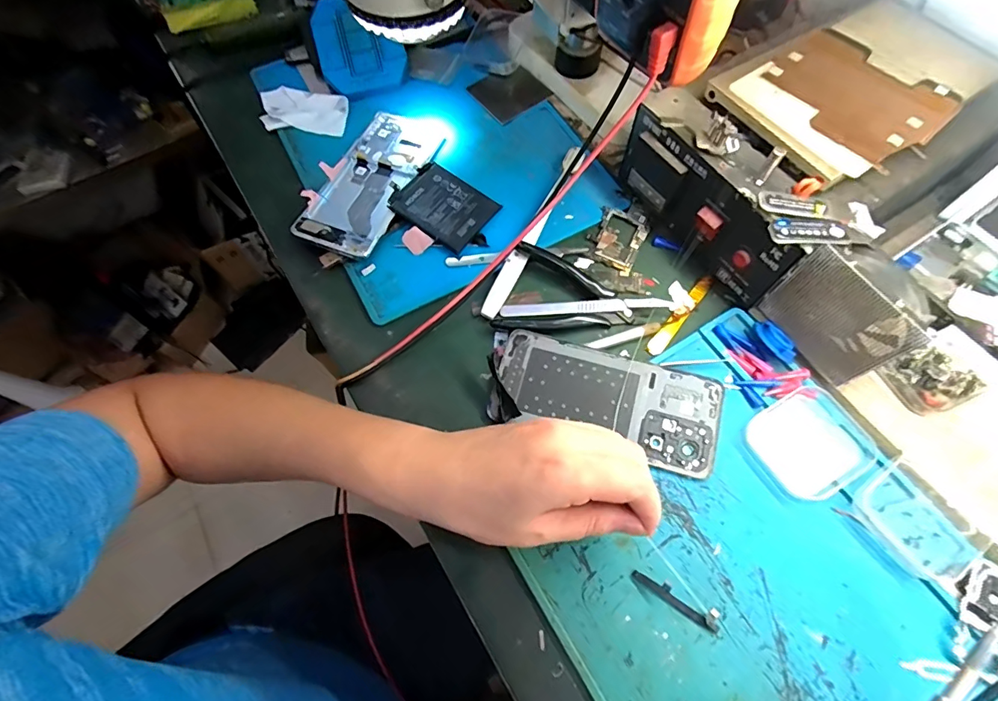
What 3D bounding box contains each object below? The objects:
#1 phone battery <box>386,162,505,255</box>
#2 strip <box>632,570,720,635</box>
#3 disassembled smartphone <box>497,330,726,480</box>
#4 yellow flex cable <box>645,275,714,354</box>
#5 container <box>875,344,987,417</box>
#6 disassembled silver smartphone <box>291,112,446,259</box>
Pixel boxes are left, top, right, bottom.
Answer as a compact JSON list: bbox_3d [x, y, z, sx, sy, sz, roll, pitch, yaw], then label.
[{"bbox_3d":[-0.050,-0.128,0.407,0.082,0.007,0.064,34,69,6],"label":"phone battery"},{"bbox_3d":[0.108,0.150,0.281,0.054,0.008,0.011,28,70,14],"label":"strip"},{"bbox_3d":[0.076,0.034,0.333,0.158,0.010,0.067,16,67,9],"label":"disassembled smartphone"},{"bbox_3d":[0.144,-0.028,0.367,0.012,0.004,0.086,38,72,17],"label":"yellow flex cable"},{"bbox_3d":[0.317,0.019,0.339,0.050,0.023,0.046,-21,67,-7],"label":"container"},{"bbox_3d":[-0.111,-0.158,0.423,0.069,0.014,0.168,20,68,11],"label":"disassembled silver smartphone"}]

